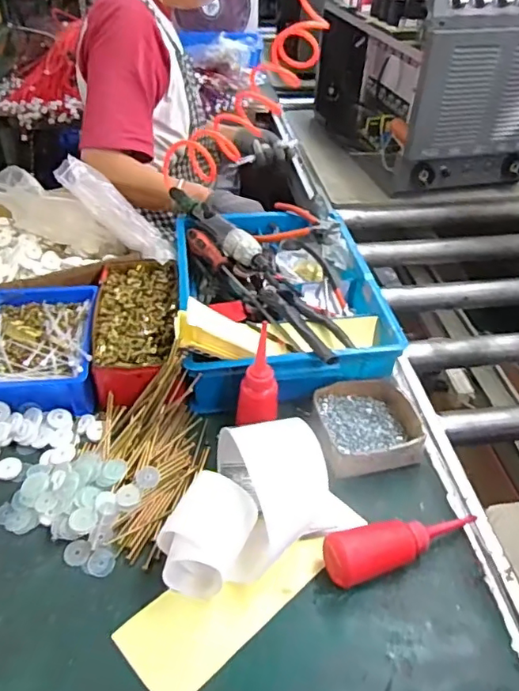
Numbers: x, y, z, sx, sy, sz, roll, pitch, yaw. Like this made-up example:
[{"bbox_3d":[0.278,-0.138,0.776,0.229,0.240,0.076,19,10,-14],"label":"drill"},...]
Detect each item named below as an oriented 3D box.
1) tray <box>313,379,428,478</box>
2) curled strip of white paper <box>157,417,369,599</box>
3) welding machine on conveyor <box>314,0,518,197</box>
[{"bbox_3d":[0.130,0.095,0.665,0.119,0.035,0.125,-8,42,-11],"label":"tray"},{"bbox_3d":[-0.016,0.153,0.558,0.191,0.076,0.139,-17,45,-20],"label":"curled strip of white paper"},{"bbox_3d":[0.397,-0.699,1.254,0.322,0.501,0.549,-8,42,-11],"label":"welding machine on conveyor"}]

